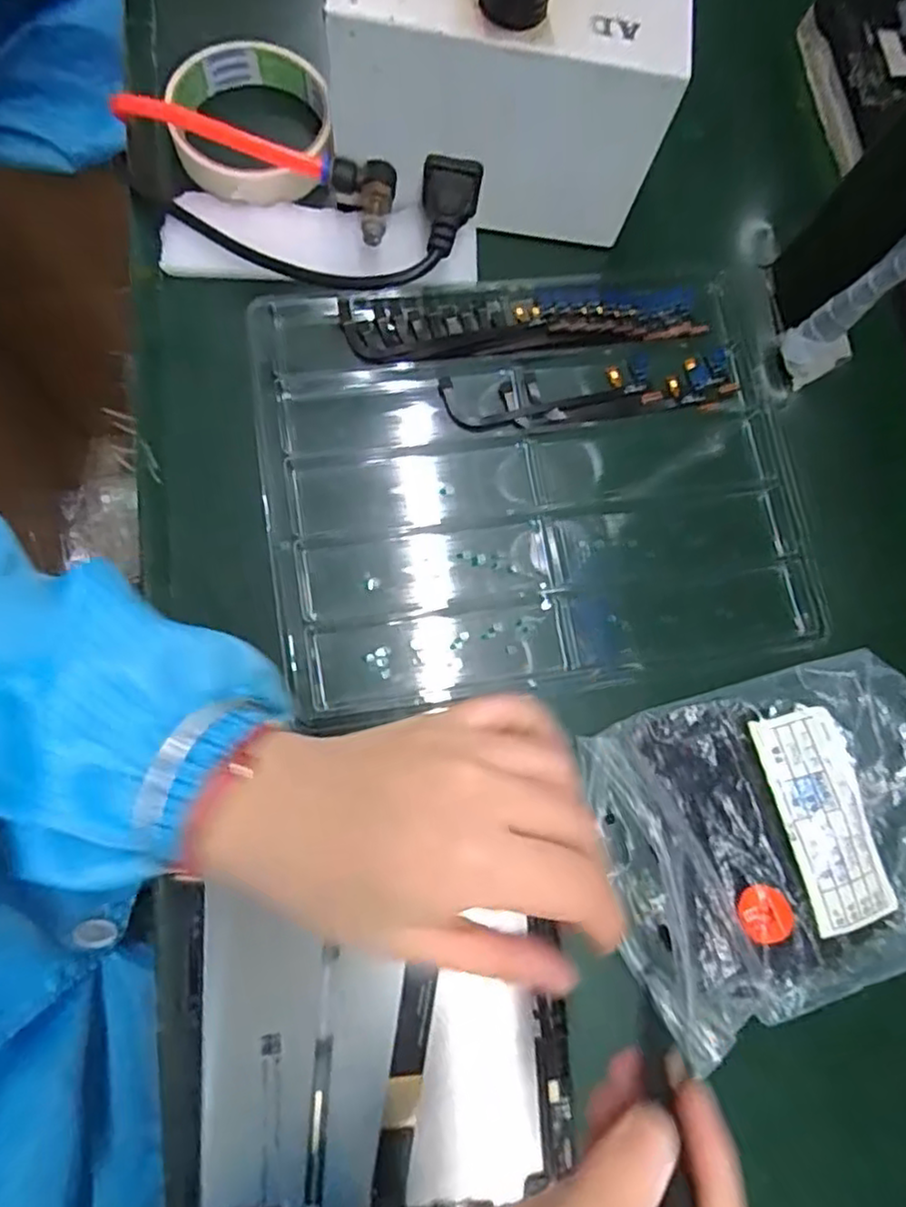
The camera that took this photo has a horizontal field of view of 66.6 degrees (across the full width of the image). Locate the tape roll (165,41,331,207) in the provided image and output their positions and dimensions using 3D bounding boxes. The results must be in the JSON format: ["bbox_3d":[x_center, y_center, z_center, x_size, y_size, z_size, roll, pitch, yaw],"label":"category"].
[{"bbox_3d":[-0.107,-0.256,0.367,0.080,0.021,0.086,0,79,-1],"label":"tape roll"}]

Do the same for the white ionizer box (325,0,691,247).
[{"bbox_3d":[0.025,-0.274,0.337,0.158,0.112,0.120,7,80,-3],"label":"white ionizer box"}]

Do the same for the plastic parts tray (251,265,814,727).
[{"bbox_3d":[0.045,-0.065,0.348,0.266,0.023,0.211,-8,80,-3],"label":"plastic parts tray"}]

